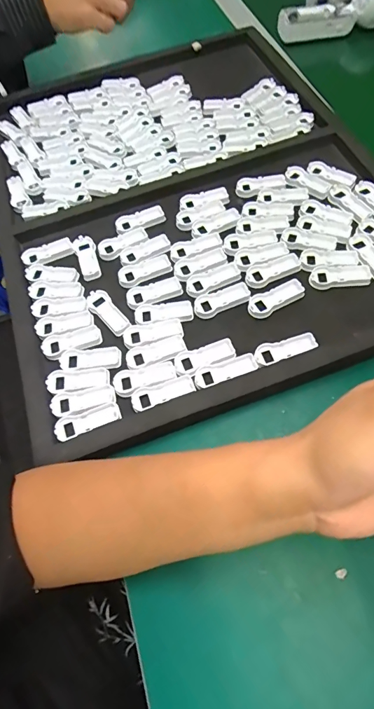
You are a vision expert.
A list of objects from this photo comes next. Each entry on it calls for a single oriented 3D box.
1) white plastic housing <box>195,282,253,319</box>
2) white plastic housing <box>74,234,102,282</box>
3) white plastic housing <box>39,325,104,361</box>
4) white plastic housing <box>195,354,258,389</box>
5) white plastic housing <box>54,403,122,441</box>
[{"bbox_3d":[0.034,-0.054,0.384,0.056,0.005,0.024,-20,62,-5],"label":"white plastic housing"},{"bbox_3d":[-0.109,-0.106,0.432,0.022,0.008,0.056,-21,62,-6],"label":"white plastic housing"},{"bbox_3d":[-0.110,-0.011,0.378,0.055,0.007,0.023,-15,62,-2],"label":"white plastic housing"},{"bbox_3d":[0.034,0.015,0.348,0.055,0.007,0.019,-16,62,-3],"label":"white plastic housing"},{"bbox_3d":[-0.085,0.059,0.343,0.055,0.013,0.019,-20,62,-5],"label":"white plastic housing"}]

